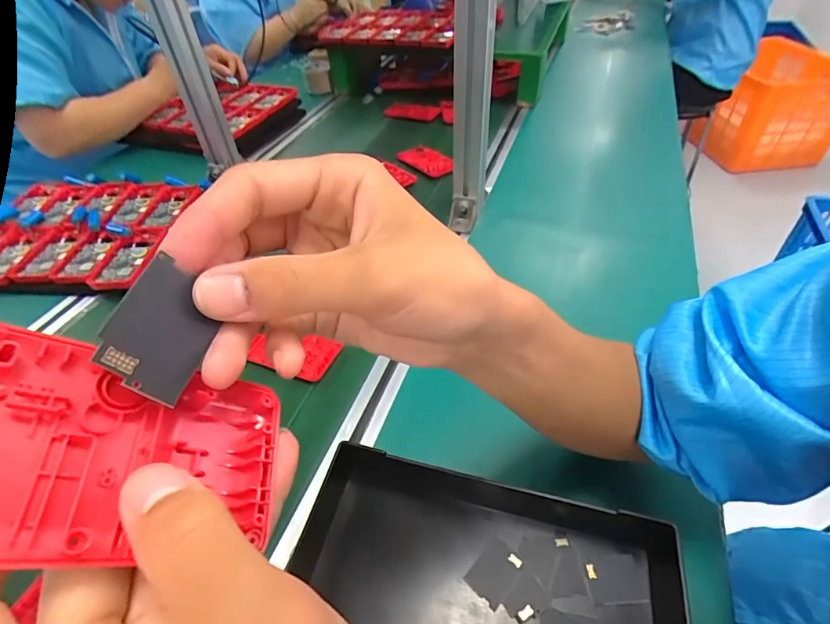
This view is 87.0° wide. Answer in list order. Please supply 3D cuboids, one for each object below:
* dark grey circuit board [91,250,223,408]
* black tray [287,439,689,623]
[{"bbox_3d":[-0.080,0.006,0.140,0.004,0.029,0.039,-10,51,40],"label":"dark grey circuit board"},{"bbox_3d":[0.046,0.202,0.307,0.278,0.061,0.166,10,48,13],"label":"black tray"}]

